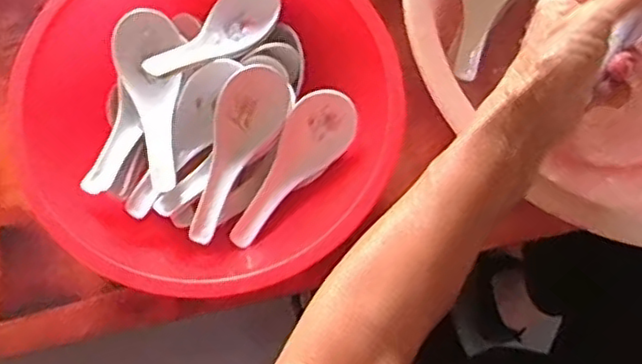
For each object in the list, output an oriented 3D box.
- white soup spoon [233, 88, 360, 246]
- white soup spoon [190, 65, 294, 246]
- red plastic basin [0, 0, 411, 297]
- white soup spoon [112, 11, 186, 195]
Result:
[{"bbox_3d":[-0.022,-0.009,0.464,0.043,0.026,0.123,37,93,9],"label":"white soup spoon"},{"bbox_3d":[-0.064,-0.022,0.444,0.043,0.028,0.119,30,77,8],"label":"white soup spoon"},{"bbox_3d":[-0.077,-0.047,0.467,0.242,0.075,0.242,0,75,0],"label":"red plastic basin"},{"bbox_3d":[-0.114,-0.054,0.451,0.044,0.027,0.121,-8,75,-2],"label":"white soup spoon"}]

